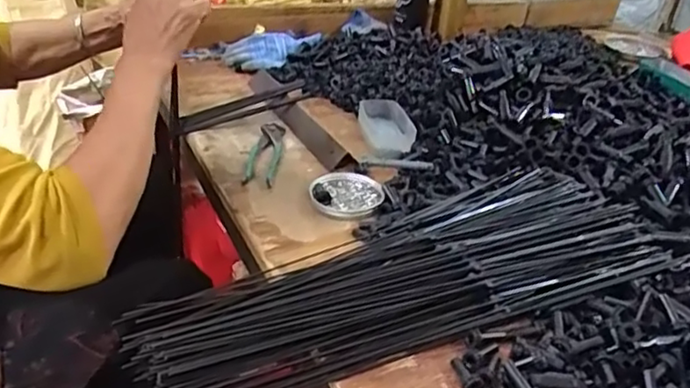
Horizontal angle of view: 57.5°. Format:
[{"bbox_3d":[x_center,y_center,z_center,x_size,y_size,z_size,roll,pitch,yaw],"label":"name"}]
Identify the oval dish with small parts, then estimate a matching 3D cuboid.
[{"bbox_3d":[0.003,-0.003,0.782,0.090,0.013,0.089,10,32,6],"label":"oval dish with small parts"}]

